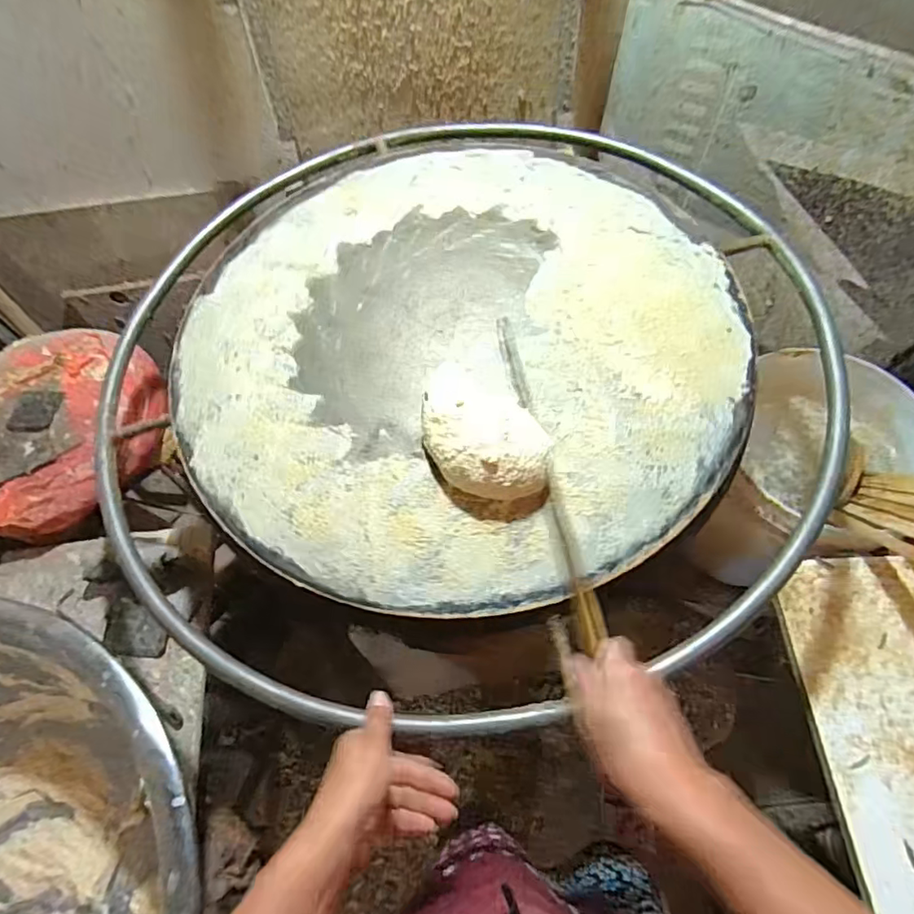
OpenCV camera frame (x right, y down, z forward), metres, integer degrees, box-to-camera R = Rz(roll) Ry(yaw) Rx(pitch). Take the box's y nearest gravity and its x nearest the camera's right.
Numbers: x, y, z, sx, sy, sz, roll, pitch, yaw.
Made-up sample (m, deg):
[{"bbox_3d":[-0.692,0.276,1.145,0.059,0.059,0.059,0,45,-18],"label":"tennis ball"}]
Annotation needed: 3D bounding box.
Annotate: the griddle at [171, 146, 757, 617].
[{"bbox_3d":[0.000,-0.134,0.628,0.600,0.026,0.589,-1,61,2],"label":"griddle"}]

